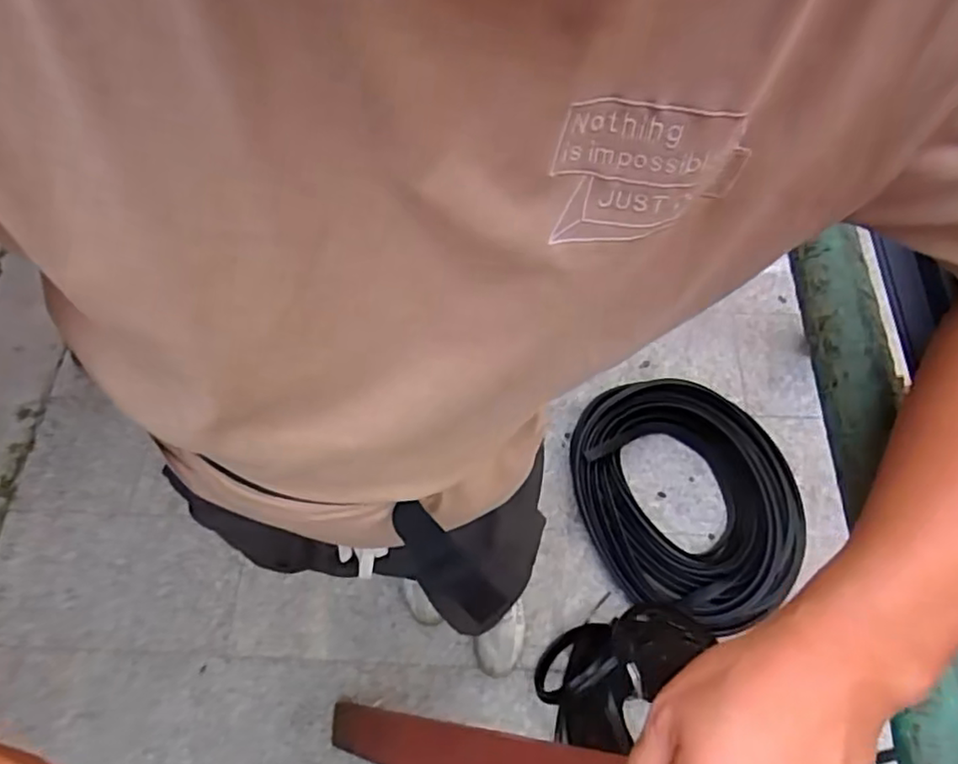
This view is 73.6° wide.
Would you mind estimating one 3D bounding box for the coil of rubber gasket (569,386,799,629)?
[{"bbox_3d":[0.470,0.248,1.444,0.485,0.076,0.545,-24,67,-9],"label":"coil of rubber gasket"}]

